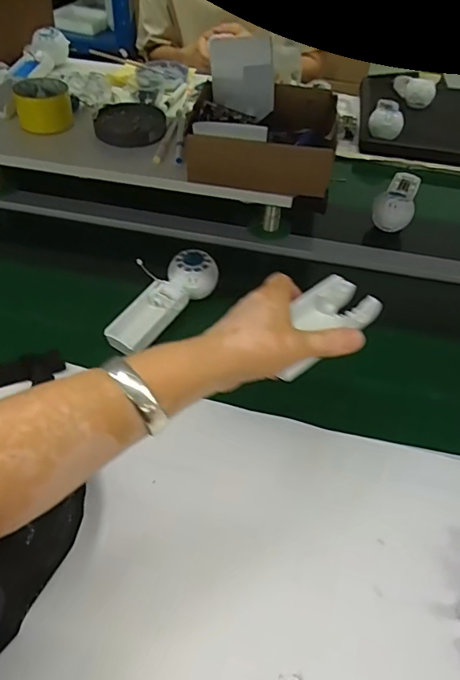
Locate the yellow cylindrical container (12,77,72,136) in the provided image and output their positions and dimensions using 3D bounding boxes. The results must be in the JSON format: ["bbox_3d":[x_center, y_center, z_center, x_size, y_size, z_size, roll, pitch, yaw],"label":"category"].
[{"bbox_3d":[-0.305,-0.385,0.812,0.083,0.057,0.083,3,49,-3],"label":"yellow cylindrical container"}]

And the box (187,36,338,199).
[{"bbox_3d":[0.051,-0.323,0.750,0.204,0.092,0.239,9,49,2],"label":"box"}]

